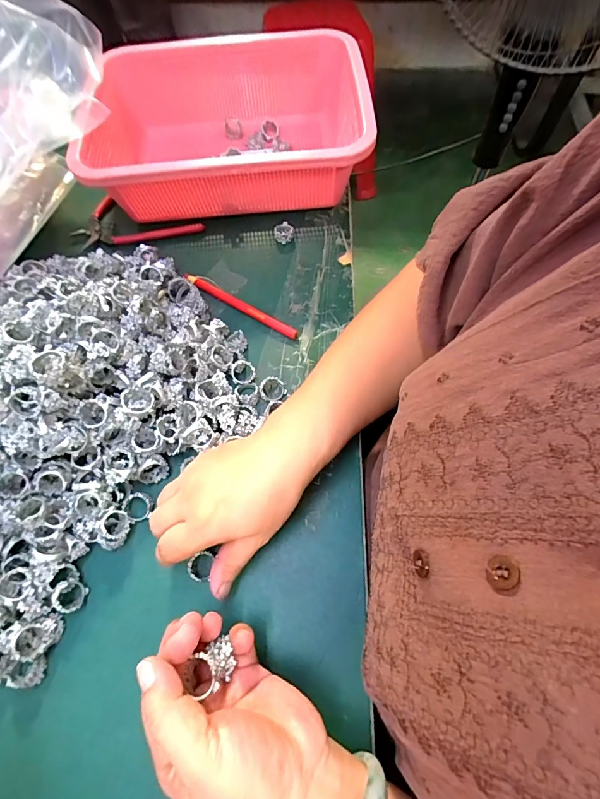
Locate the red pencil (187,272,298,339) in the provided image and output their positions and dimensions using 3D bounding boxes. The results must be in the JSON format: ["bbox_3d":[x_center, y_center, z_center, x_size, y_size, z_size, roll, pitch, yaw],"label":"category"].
[{"bbox_3d":[-0.063,-0.098,0.398,0.140,0.009,0.010,29,71,14],"label":"red pencil"}]

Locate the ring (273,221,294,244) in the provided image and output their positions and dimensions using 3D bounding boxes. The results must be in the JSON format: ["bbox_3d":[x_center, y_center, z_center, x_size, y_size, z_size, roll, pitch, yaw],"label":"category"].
[{"bbox_3d":[-0.018,-0.187,0.435,0.022,0.009,0.021,-1,66,2],"label":"ring"}]

